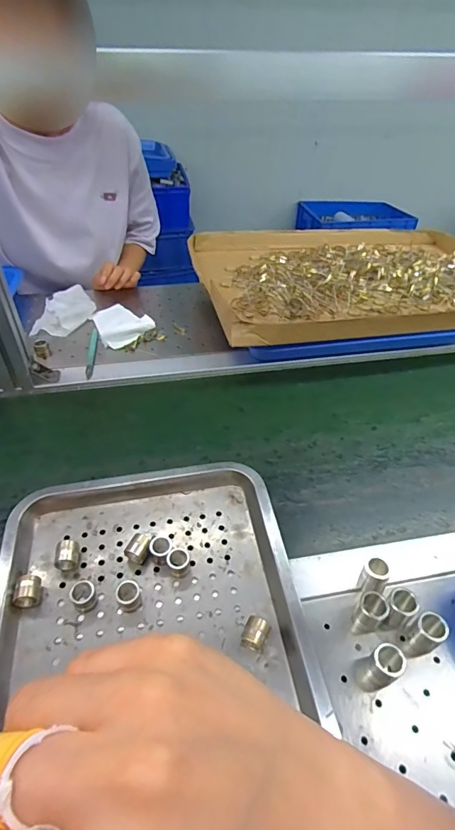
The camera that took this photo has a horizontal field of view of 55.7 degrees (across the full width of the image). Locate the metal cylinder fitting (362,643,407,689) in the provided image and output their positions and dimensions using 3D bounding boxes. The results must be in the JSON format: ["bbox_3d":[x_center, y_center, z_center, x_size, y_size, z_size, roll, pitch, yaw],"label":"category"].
[{"bbox_3d":[0.120,0.192,0.328,0.021,0.038,0.022,1,43,-1],"label":"metal cylinder fitting"}]

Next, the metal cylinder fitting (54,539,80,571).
[{"bbox_3d":[-0.147,0.127,0.396,0.019,0.018,0.026,-1,43,-2],"label":"metal cylinder fitting"}]

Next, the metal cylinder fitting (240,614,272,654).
[{"bbox_3d":[0.024,0.178,0.351,0.020,0.015,0.025,18,45,17],"label":"metal cylinder fitting"}]

